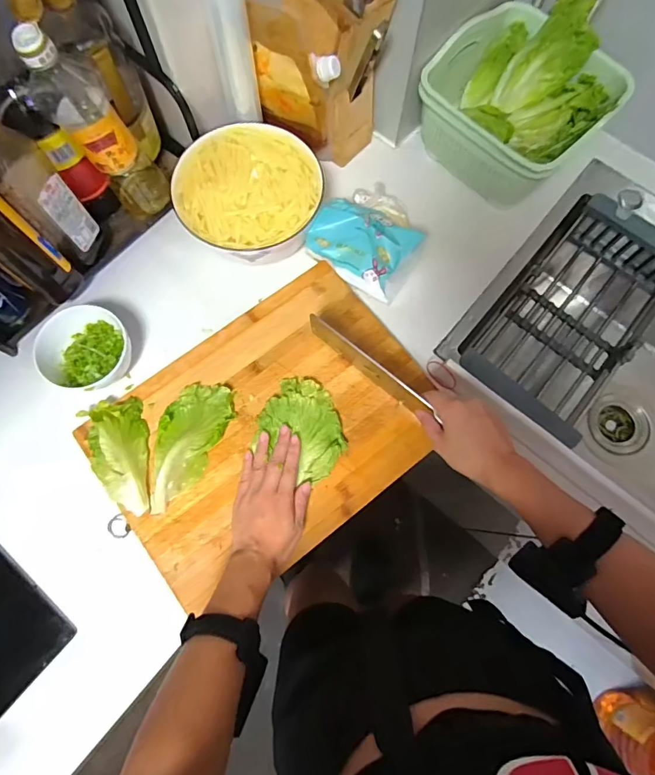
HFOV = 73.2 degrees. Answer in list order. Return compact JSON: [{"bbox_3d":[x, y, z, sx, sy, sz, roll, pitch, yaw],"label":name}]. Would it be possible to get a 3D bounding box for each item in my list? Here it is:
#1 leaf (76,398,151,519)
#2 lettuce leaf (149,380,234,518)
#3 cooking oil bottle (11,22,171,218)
[{"bbox_3d":[-0.258,0.080,0.544,0.067,0.032,0.151,-18,75,-5],"label":"leaf"},{"bbox_3d":[-0.183,0.067,0.550,0.077,0.035,0.167,27,76,7],"label":"lettuce leaf"},{"bbox_3d":[-0.274,-0.311,0.548,0.080,0.262,0.063,-29,76,-8],"label":"cooking oil bottle"}]

